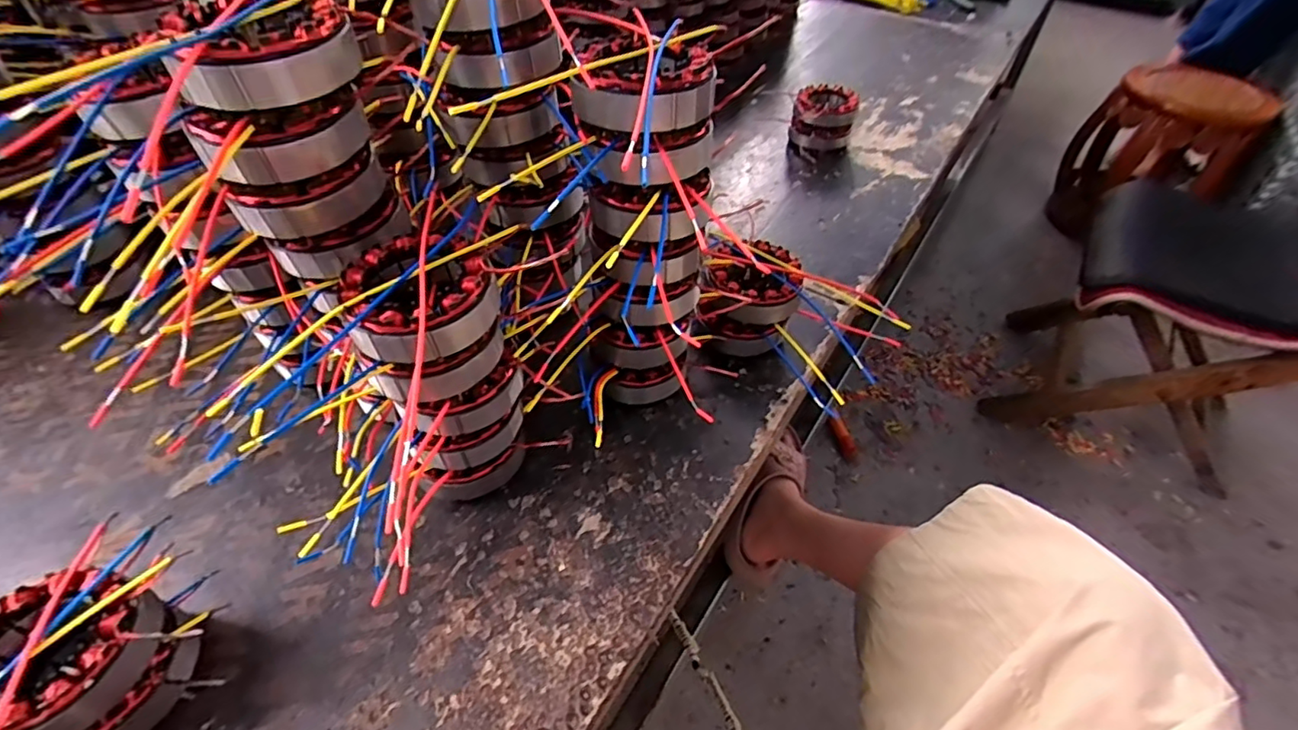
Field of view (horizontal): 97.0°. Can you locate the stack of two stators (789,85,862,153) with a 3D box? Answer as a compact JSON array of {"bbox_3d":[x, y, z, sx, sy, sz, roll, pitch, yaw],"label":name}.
[{"bbox_3d":[0.246,-0.344,0.822,0.084,0.079,0.101,15,49,12],"label":"stack of two stators"}]

